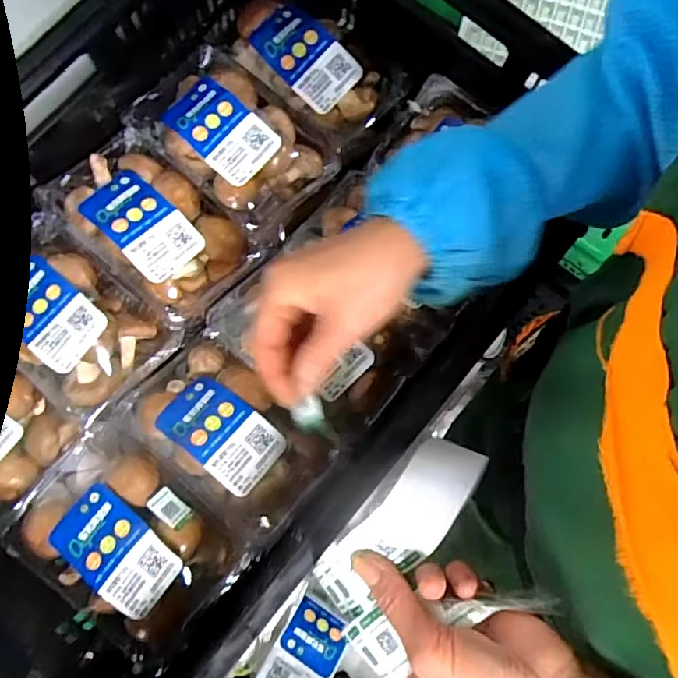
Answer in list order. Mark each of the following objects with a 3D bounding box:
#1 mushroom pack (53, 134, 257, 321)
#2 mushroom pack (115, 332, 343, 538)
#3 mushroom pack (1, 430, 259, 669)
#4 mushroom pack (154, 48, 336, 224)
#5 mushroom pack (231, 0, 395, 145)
[{"bbox_3d":[-0.175,-0.103,0.512,0.176,0.072,0.114,38,81,8],"label":"mushroom pack"},{"bbox_3d":[-0.098,0.079,0.465,0.168,0.053,0.110,38,80,7],"label":"mushroom pack"},{"bbox_3d":[-0.173,0.161,0.447,0.180,0.052,0.129,37,80,7],"label":"mushroom pack"},{"bbox_3d":[-0.099,-0.192,0.530,0.179,0.070,0.116,42,81,8],"label":"mushroom pack"},{"bbox_3d":[-0.032,-0.267,0.550,0.165,0.064,0.096,31,80,6],"label":"mushroom pack"}]

